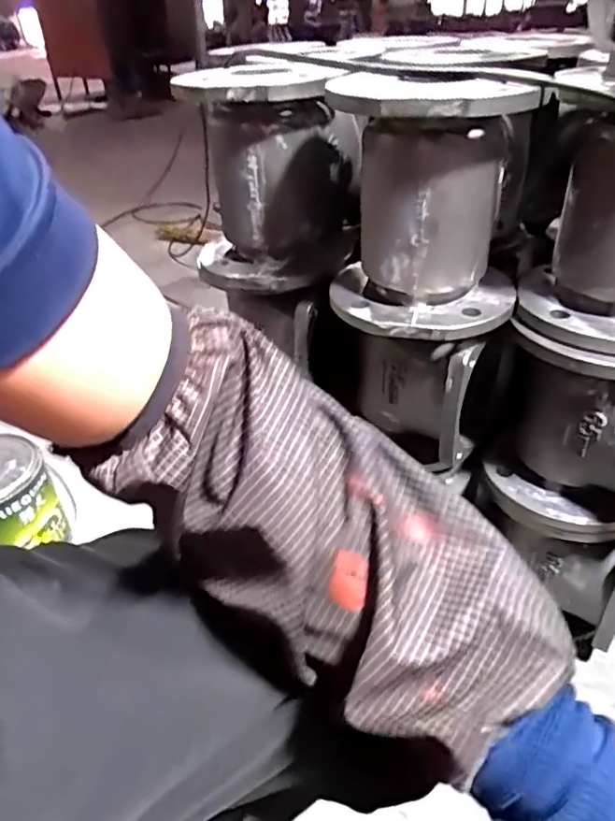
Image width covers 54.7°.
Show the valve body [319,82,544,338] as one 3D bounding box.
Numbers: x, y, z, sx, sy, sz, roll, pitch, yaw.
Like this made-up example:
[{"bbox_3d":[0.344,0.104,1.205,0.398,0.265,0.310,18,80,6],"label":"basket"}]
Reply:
[{"bbox_3d":[0.105,-0.188,0.540,0.160,0.206,0.165,4,36,12],"label":"valve body"}]

